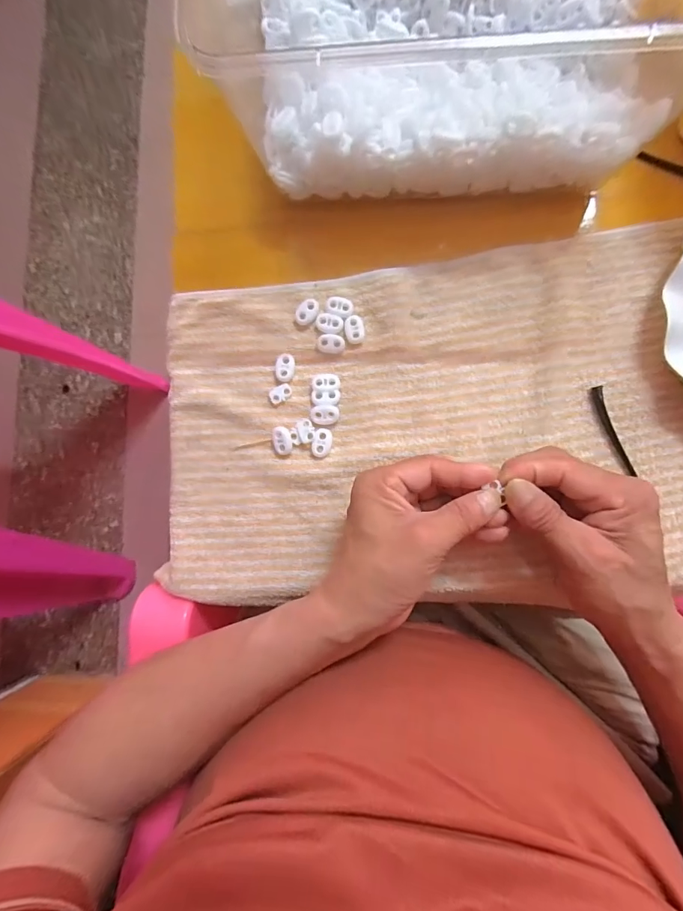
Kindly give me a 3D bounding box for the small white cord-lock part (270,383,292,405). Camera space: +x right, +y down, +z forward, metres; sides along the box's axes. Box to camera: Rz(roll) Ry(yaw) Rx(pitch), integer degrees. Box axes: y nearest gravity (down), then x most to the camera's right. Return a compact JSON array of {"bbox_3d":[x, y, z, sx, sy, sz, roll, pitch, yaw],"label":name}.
[{"bbox_3d":[-0.049,-0.050,0.337,0.019,0.004,0.012,-34,83,1],"label":"small white cord-lock part"}]

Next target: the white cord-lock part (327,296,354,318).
[{"bbox_3d":[-0.001,-0.119,0.336,0.021,0.004,0.015,21,87,6],"label":"white cord-lock part"}]

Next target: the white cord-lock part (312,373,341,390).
[{"bbox_3d":[-0.012,-0.058,0.333,0.022,0.005,0.014,1,85,4],"label":"white cord-lock part"}]

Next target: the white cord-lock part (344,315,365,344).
[{"bbox_3d":[0.010,-0.100,0.333,0.015,0.004,0.022,-18,84,3],"label":"white cord-lock part"}]

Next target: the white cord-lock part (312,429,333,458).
[{"bbox_3d":[-0.015,-0.010,0.327,0.015,0.004,0.022,18,86,6],"label":"white cord-lock part"}]

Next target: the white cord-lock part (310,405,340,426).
[{"bbox_3d":[-0.013,-0.032,0.330,0.022,0.004,0.016,1,85,4],"label":"white cord-lock part"}]

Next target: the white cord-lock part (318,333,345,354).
[{"bbox_3d":[-0.008,-0.089,0.336,0.022,0.004,0.015,4,85,5],"label":"white cord-lock part"}]

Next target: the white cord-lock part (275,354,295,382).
[{"bbox_3d":[-0.045,-0.070,0.338,0.014,0.007,0.022,7,85,5],"label":"white cord-lock part"}]

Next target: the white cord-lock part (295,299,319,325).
[{"bbox_3d":[-0.027,-0.115,0.339,0.015,0.005,0.022,40,89,7],"label":"white cord-lock part"}]

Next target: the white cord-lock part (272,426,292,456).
[{"bbox_3d":[-0.046,-0.011,0.329,0.014,0.008,0.021,-16,84,3],"label":"white cord-lock part"}]

